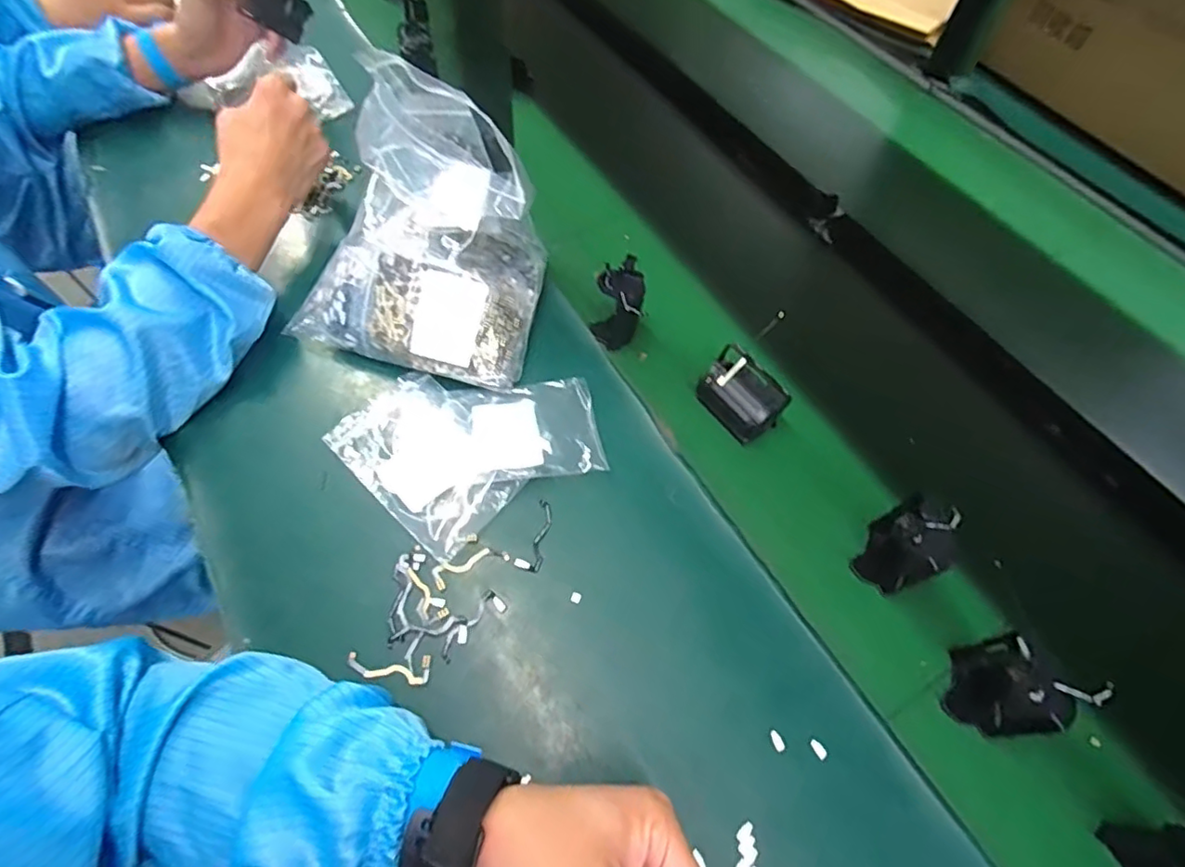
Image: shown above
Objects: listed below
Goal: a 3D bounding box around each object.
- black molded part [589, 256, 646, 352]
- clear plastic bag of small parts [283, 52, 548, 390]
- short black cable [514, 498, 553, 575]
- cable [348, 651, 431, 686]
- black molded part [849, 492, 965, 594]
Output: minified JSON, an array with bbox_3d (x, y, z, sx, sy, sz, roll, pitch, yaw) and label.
[{"bbox_3d":[0.024,-0.114,0.513,0.041,0.063,0.058,11,58,5],"label":"black molded part"},{"bbox_3d":[-0.135,-0.158,0.475,0.204,0.150,0.177,25,60,13],"label":"clear plastic bag of small parts"},{"bbox_3d":[-0.039,0.076,0.430,0.019,0.004,0.053,19,60,7],"label":"short black cable"},{"bbox_3d":[-0.134,0.153,0.381,0.053,0.004,0.018,3,59,-3],"label":"cable"},{"bbox_3d":[0.226,0.079,0.415,0.046,0.071,0.052,26,61,13],"label":"black molded part"}]

